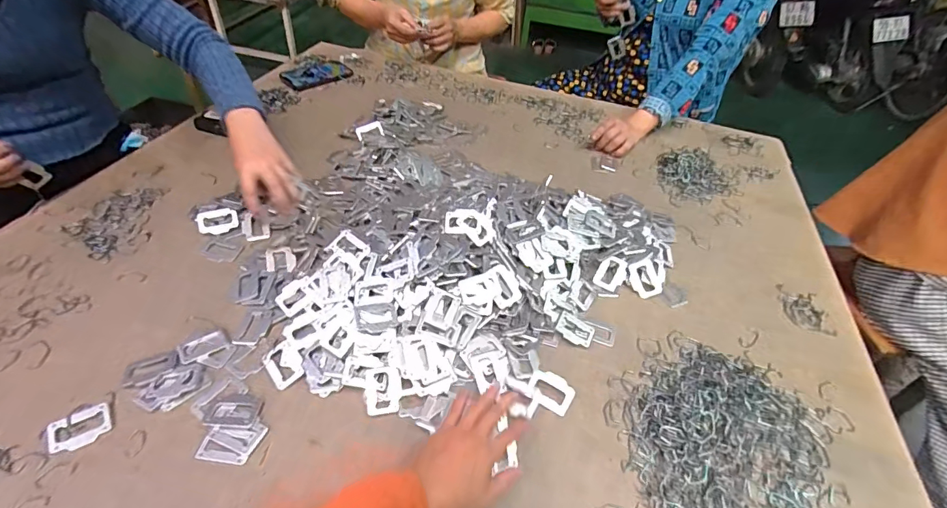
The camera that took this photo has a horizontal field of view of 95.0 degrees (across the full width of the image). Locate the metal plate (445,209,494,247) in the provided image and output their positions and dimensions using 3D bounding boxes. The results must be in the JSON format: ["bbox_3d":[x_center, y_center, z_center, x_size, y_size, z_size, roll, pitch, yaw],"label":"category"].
[{"bbox_3d":[-0.006,-0.039,0.609,0.069,0.012,0.046,20,68,2],"label":"metal plate"}]

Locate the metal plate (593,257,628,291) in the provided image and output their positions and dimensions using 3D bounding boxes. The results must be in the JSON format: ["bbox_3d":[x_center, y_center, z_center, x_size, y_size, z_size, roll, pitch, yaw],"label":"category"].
[{"bbox_3d":[0.203,0.028,0.640,0.036,0.004,0.053,27,76,13],"label":"metal plate"}]

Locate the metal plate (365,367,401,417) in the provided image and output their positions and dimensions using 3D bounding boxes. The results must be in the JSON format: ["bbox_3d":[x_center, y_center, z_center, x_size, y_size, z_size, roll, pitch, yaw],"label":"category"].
[{"bbox_3d":[-0.101,0.153,0.486,0.037,0.004,0.052,-2,64,-5],"label":"metal plate"}]

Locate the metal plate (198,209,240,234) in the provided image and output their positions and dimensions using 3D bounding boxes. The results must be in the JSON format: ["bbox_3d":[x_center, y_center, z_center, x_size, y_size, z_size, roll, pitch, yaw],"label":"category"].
[{"bbox_3d":[-0.388,-0.051,0.659,0.055,0.007,0.042,-11,64,-25],"label":"metal plate"}]

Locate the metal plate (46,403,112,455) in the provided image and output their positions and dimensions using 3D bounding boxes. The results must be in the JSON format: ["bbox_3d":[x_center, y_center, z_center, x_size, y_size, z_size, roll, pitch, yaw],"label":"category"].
[{"bbox_3d":[-0.393,0.175,0.432,0.050,0.007,0.035,-23,52,-28],"label":"metal plate"}]

